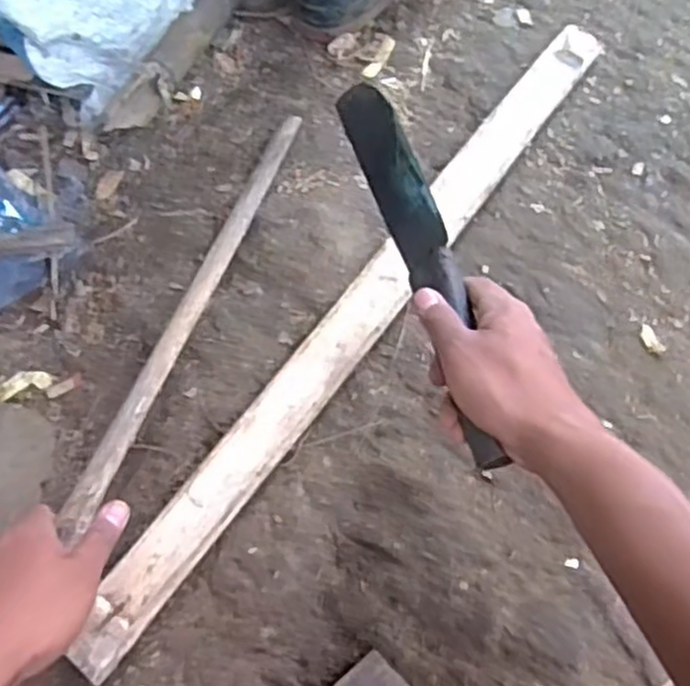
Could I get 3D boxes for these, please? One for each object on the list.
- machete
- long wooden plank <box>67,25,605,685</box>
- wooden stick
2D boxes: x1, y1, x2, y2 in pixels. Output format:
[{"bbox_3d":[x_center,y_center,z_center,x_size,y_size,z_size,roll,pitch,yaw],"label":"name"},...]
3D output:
[{"bbox_3d":[0.053,-0.071,0.521,0.030,0.043,0.330,-14,61,-7],"label":"machete"},{"bbox_3d":[0.032,-0.038,0.614,0.055,0.013,0.691,32,69,16],"label":"long wooden plank"},{"bbox_3d":[-0.112,-0.041,0.573,0.023,0.014,0.409,17,57,6],"label":"wooden stick"}]

